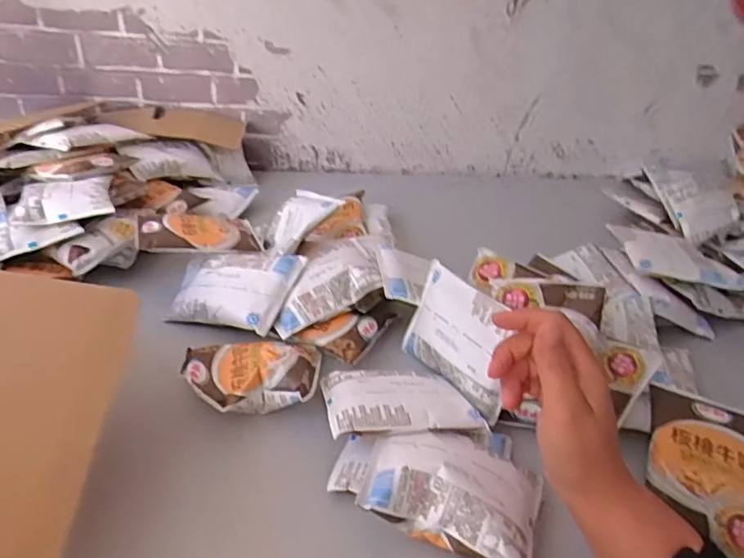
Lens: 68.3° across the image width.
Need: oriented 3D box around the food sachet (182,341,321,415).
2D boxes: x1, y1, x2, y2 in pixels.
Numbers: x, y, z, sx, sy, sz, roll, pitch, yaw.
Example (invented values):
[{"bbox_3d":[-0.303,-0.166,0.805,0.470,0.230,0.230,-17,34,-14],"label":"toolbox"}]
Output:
[{"bbox_3d":[-0.107,0.079,0.484,0.117,0.032,0.087,1,34,-8],"label":"food sachet"}]

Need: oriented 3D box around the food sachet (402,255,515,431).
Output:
[{"bbox_3d":[0.079,0.052,0.498,0.014,0.095,0.129,6,21,-39],"label":"food sachet"}]

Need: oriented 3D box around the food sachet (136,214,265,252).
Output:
[{"bbox_3d":[-0.199,-0.058,0.633,0.131,0.026,0.093,-8,36,-20],"label":"food sachet"}]

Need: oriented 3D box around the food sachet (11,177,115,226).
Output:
[{"bbox_3d":[-0.335,-0.088,0.602,0.091,0.021,0.068,-5,35,-16],"label":"food sachet"}]

